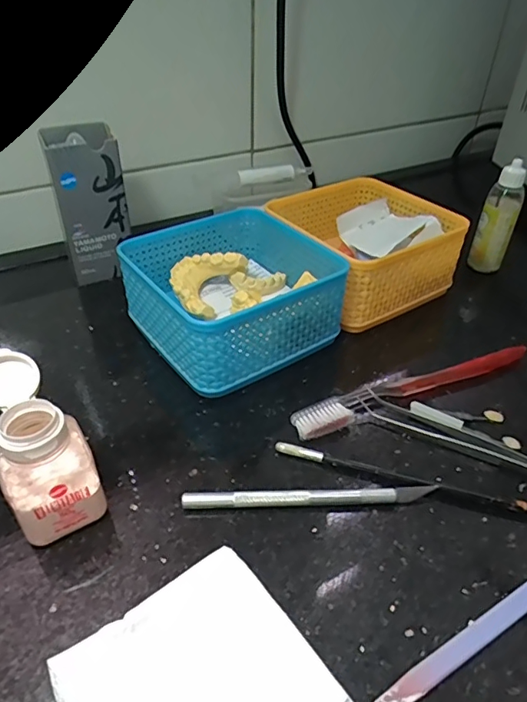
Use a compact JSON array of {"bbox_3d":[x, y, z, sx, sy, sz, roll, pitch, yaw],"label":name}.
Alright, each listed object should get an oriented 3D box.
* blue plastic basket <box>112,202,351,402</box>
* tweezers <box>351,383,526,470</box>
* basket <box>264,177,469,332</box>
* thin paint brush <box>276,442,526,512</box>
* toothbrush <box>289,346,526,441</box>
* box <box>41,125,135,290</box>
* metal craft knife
[{"bbox_3d":[-0.024,-0.045,0.377,0.129,0.064,0.130,-25,47,-28],"label":"blue plastic basket"},{"bbox_3d":[0.126,0.053,0.304,0.146,0.008,0.016,20,43,20],"label":"tweezers"},{"bbox_3d":[0.083,-0.095,0.439,0.129,0.057,0.134,-23,46,-26],"label":"basket"},{"bbox_3d":[0.099,0.076,0.278,0.187,0.008,0.007,13,41,13],"label":"thin paint brush"},{"bbox_3d":[0.102,0.023,0.340,0.183,0.012,0.024,-16,43,-20],"label":"toothbrush"},{"bbox_3d":[-0.150,-0.127,0.436,0.058,0.121,0.054,-14,42,-18],"label":"box"},{"bbox_3d":[0.026,0.079,0.272,0.137,0.009,0.010,0,40,-2],"label":"metal craft knife"}]

